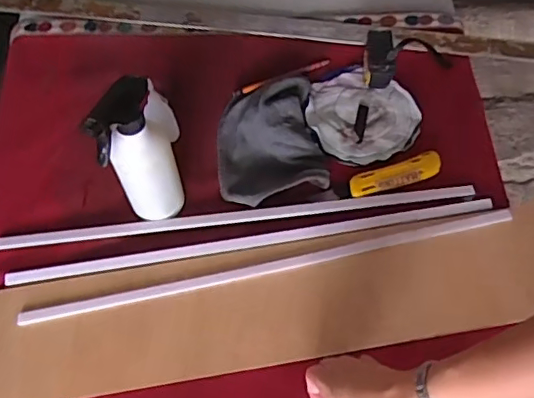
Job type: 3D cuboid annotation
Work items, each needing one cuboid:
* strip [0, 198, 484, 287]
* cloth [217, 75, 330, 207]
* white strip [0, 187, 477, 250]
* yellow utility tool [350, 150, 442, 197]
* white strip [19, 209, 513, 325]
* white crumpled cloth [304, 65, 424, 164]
[{"bbox_3d":[-0.017,0.053,0.710,0.603,0.008,0.023,-9,62,-3],"label":"strip"},{"bbox_3d":[0.000,-0.085,0.767,0.138,0.029,0.183,-8,62,-3],"label":"cloth"},{"bbox_3d":[-0.037,0.024,0.728,0.604,0.008,0.019,-6,62,-2],"label":"white strip"},{"bbox_3d":[0.172,-0.034,0.746,0.126,0.007,0.035,-16,63,-7],"label":"yellow utility tool"},{"bbox_3d":[0.008,0.079,0.691,0.600,0.009,0.025,-11,62,-4],"label":"white strip"},{"bbox_3d":[0.133,-0.121,0.799,0.149,0.015,0.147,-26,64,-12],"label":"white crumpled cloth"}]

